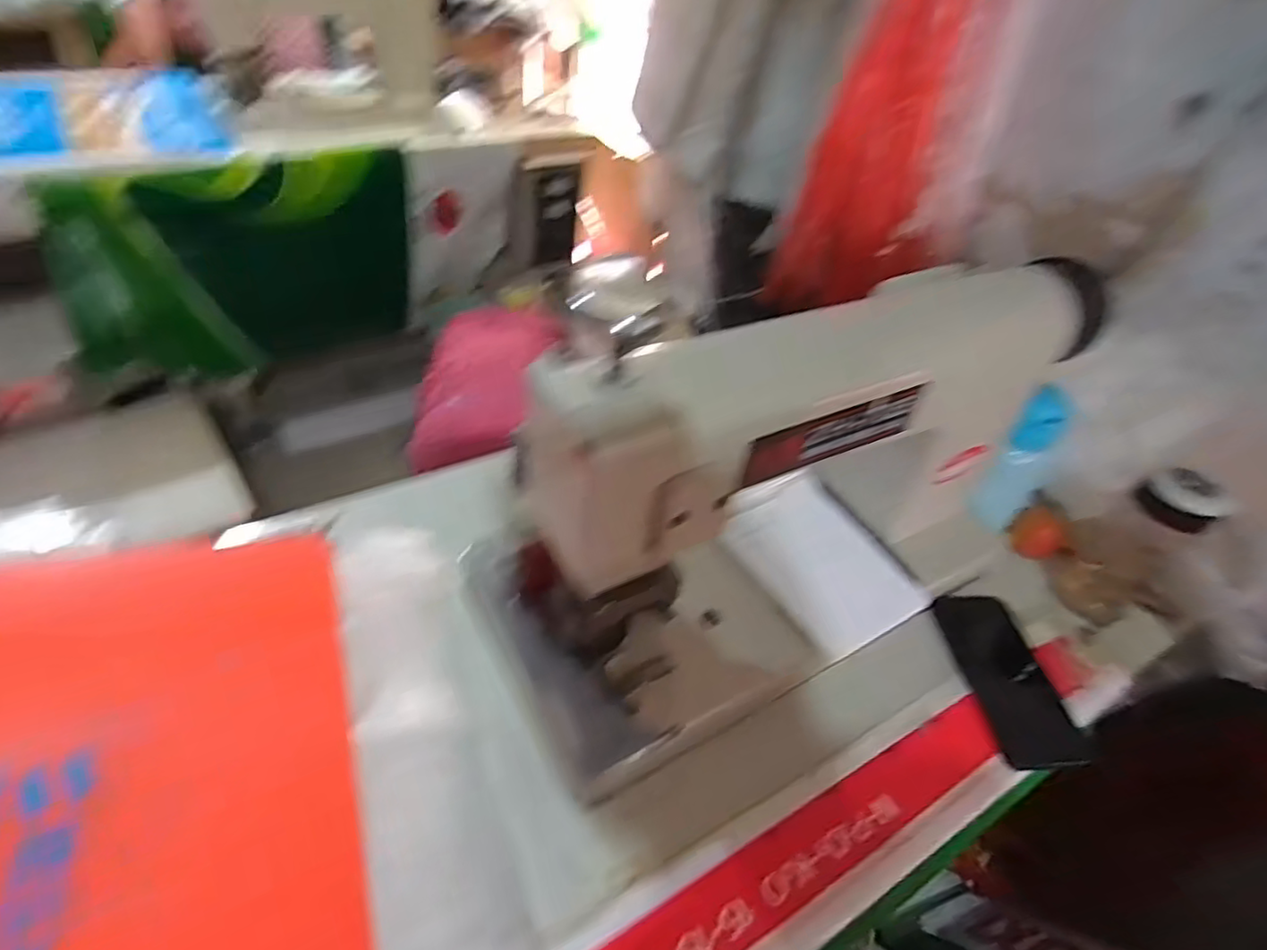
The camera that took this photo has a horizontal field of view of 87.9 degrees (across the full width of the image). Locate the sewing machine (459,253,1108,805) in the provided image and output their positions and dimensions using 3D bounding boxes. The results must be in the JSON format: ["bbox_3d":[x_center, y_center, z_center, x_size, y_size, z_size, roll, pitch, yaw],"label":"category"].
[{"bbox_3d":[0.156,-0.014,0.559,0.536,0.299,0.225,-24,51,-28],"label":"sewing machine"}]

